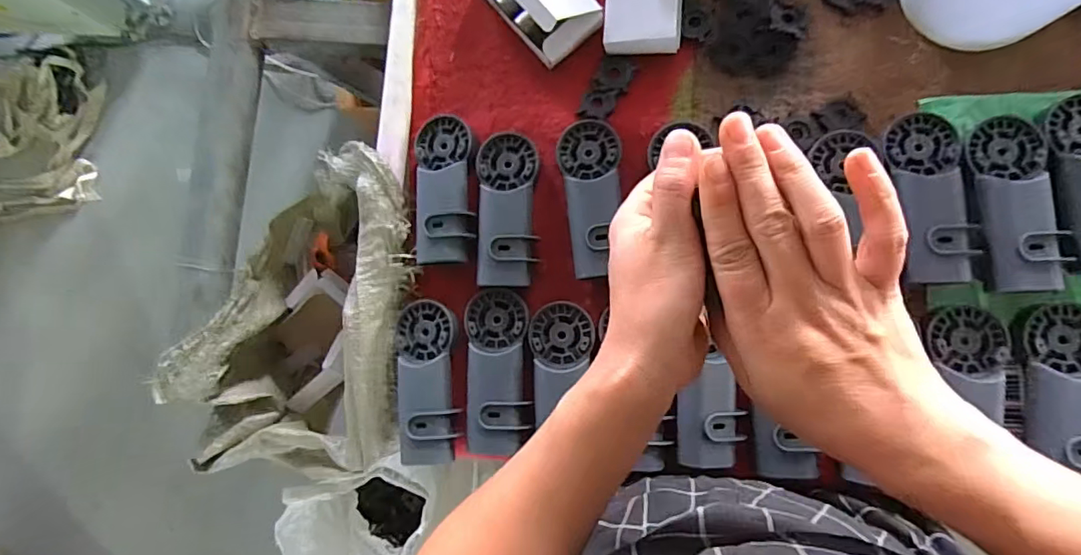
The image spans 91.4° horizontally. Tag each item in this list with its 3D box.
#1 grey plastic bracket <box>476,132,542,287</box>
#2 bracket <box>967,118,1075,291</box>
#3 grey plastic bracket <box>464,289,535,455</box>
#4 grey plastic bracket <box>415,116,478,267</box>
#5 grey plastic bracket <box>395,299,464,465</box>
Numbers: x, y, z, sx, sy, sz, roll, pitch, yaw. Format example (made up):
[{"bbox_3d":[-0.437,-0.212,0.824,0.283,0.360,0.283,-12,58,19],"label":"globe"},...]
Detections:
[{"bbox_3d":[-0.033,-0.071,0.548,0.064,0.041,0.161,-3,84,8],"label":"grey plastic bracket"},{"bbox_3d":[0.425,-0.068,0.470,0.061,0.030,0.159,0,85,8],"label":"bracket"},{"bbox_3d":[-0.043,0.091,0.523,0.061,0.027,0.154,-5,84,8],"label":"grey plastic bracket"},{"bbox_3d":[-0.101,-0.096,0.562,0.068,0.040,0.163,-5,84,8],"label":"grey plastic bracket"},{"bbox_3d":[-0.115,0.103,0.531,0.062,0.033,0.158,-7,84,8],"label":"grey plastic bracket"}]

